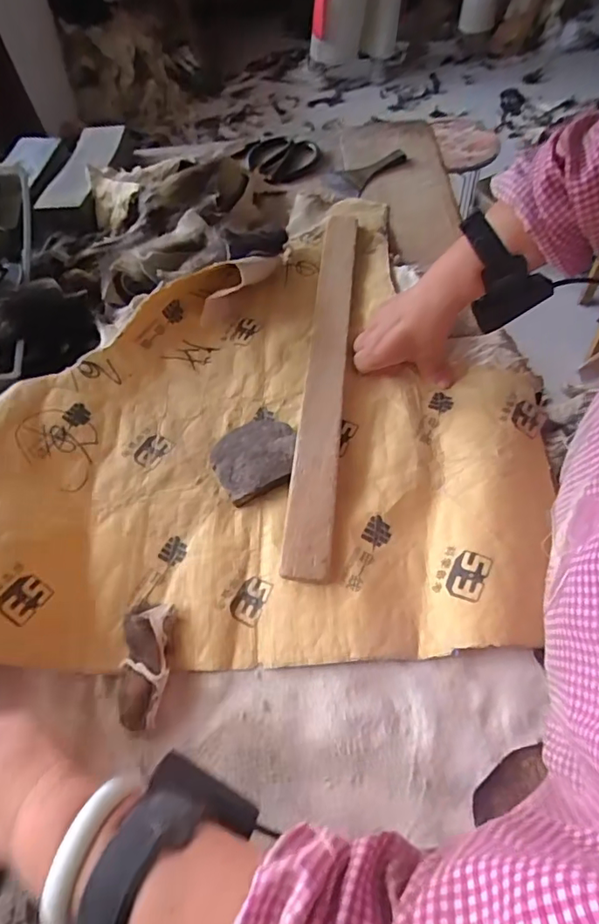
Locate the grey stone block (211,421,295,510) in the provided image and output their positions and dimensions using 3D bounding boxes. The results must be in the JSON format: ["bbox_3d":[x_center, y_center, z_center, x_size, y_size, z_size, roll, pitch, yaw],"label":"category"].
[{"bbox_3d":[-0.041,-0.004,0.526,0.084,0.017,0.074,-27,61,-11],"label":"grey stone block"}]

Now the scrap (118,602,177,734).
[{"bbox_3d":[-0.125,0.159,0.432,0.040,0.027,0.098,-4,59,2],"label":"scrap"}]

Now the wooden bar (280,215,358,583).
[{"bbox_3d":[0.031,-0.115,0.581,0.042,0.025,0.498,3,59,7],"label":"wooden bar"}]

